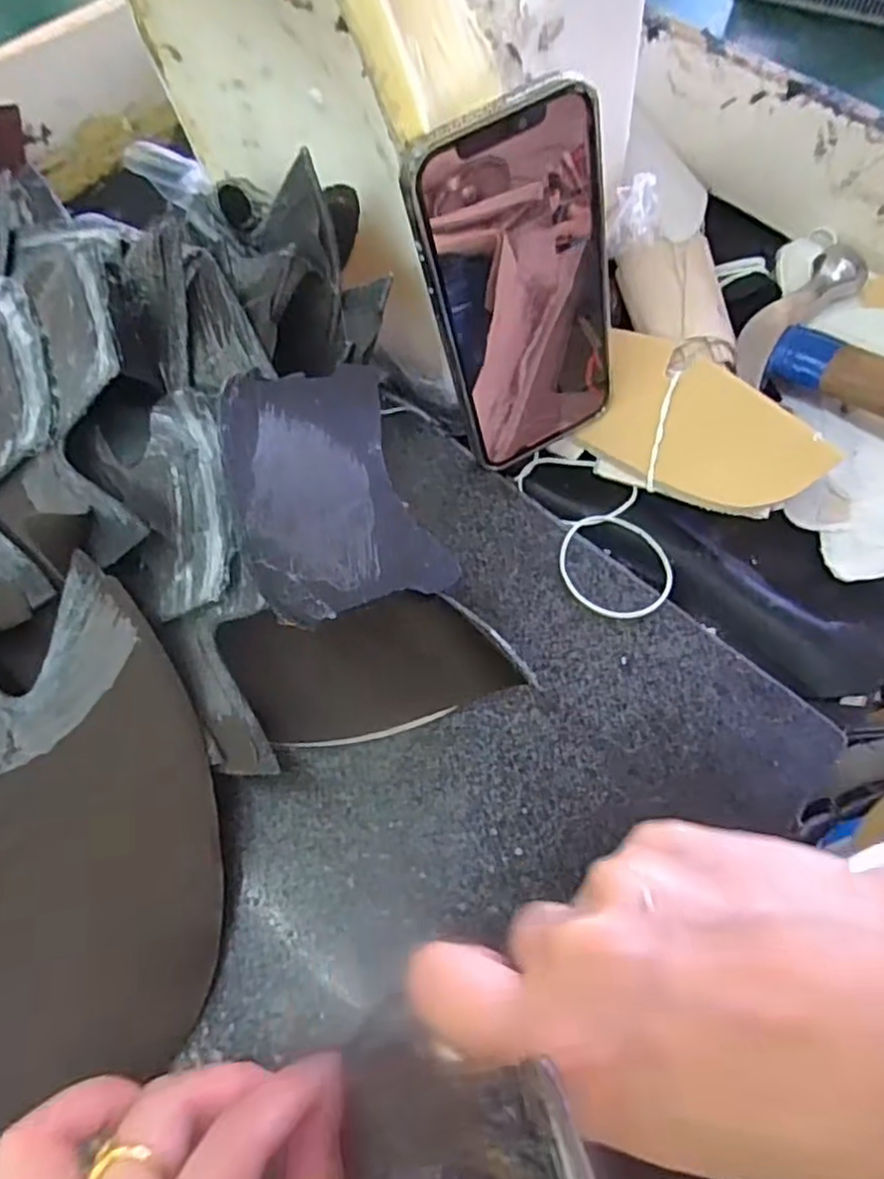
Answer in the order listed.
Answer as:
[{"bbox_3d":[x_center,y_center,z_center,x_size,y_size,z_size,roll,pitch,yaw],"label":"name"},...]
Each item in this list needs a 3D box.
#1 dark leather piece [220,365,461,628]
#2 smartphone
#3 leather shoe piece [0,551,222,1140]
[{"bbox_3d":[-0.038,-0.034,0.239,0.065,0.013,0.083,-17,91,-32],"label":"dark leather piece"},{"bbox_3d":[0.035,-0.115,0.286,0.078,0.147,0.005,-30,53,-1],"label":"smartphone"},{"bbox_3d":[-0.170,0.094,0.236,0.179,0.010,0.162,-19,81,-11],"label":"leather shoe piece"}]

